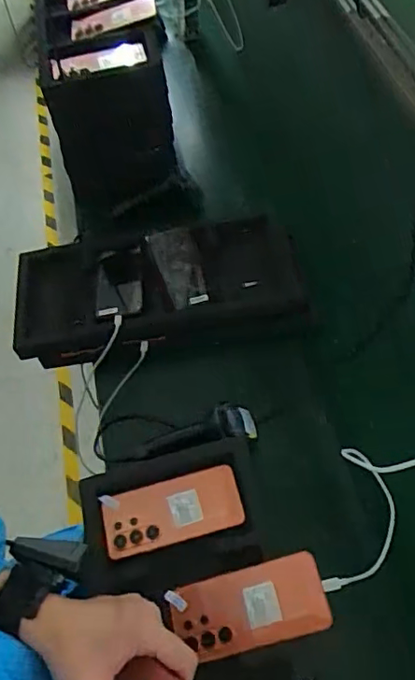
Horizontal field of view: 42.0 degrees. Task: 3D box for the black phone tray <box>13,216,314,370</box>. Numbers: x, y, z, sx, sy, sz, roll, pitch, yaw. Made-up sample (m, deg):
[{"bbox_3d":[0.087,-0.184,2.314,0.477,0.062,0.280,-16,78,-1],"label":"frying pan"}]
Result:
[{"bbox_3d":[-0.088,-0.100,0.972,0.500,0.052,0.257,-9,57,-1],"label":"black phone tray"}]

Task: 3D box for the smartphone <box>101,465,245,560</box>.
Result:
[{"bbox_3d":[-0.045,0.214,0.678,0.172,0.014,0.077,-13,57,-4],"label":"smartphone"}]

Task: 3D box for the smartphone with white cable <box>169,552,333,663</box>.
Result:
[{"bbox_3d":[0.046,0.299,0.600,0.168,0.006,0.079,-18,63,6],"label":"smartphone with white cable"}]

